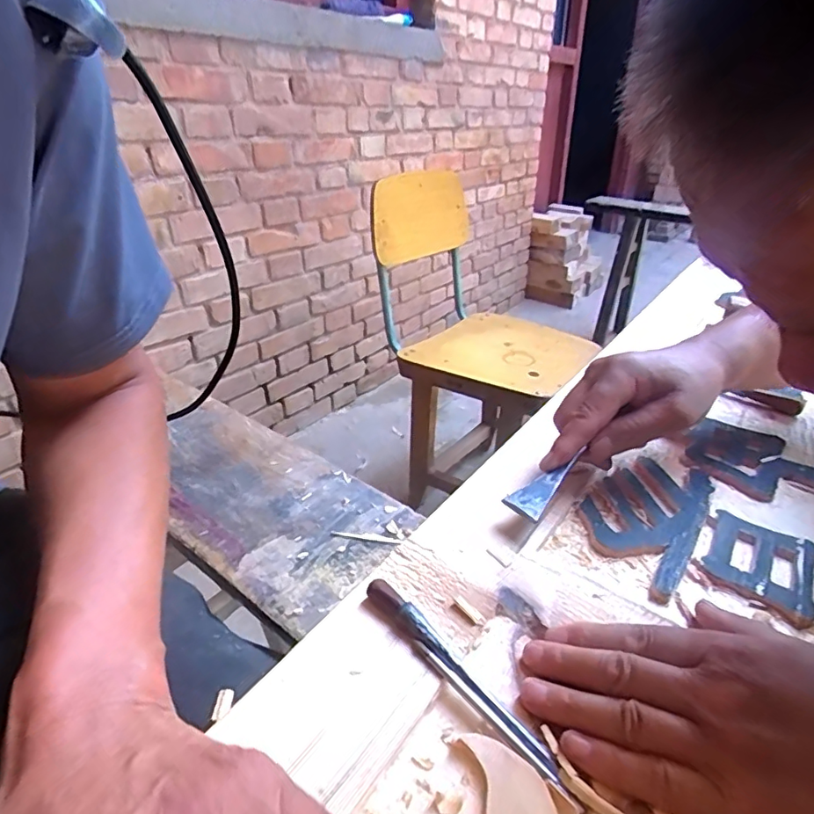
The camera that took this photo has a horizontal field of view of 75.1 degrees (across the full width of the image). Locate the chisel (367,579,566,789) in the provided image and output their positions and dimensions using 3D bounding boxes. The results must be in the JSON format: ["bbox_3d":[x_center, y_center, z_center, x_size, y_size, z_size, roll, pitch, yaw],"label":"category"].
[{"bbox_3d":[0.026,0.140,0.284,0.014,0.016,0.134,-24,40,-38],"label":"chisel"}]

